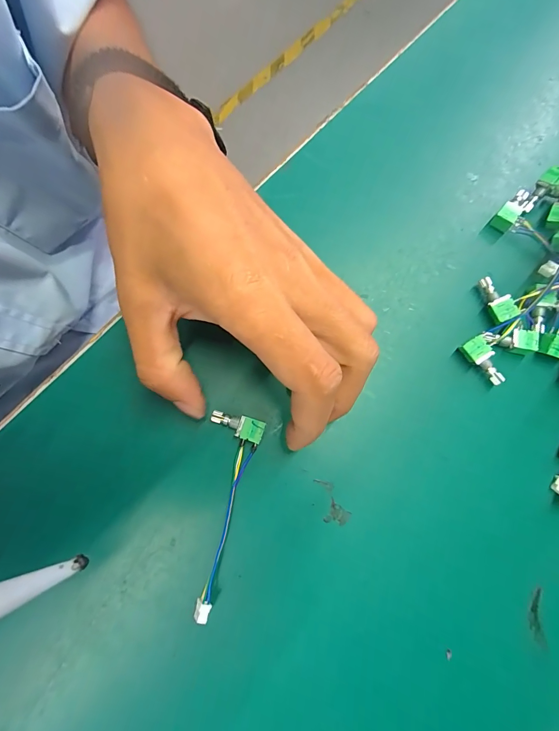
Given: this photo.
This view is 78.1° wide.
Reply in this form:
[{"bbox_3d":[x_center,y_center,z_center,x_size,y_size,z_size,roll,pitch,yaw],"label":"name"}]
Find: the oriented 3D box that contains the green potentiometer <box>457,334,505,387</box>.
[{"bbox_3d":[0.113,-0.002,0.193,0.010,0.015,0.028,-35,82,-9],"label":"green potentiometer"}]

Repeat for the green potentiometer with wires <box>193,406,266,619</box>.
[{"bbox_3d":[-0.033,0.070,0.172,0.027,0.015,0.092,16,79,4],"label":"green potentiometer with wires"}]

